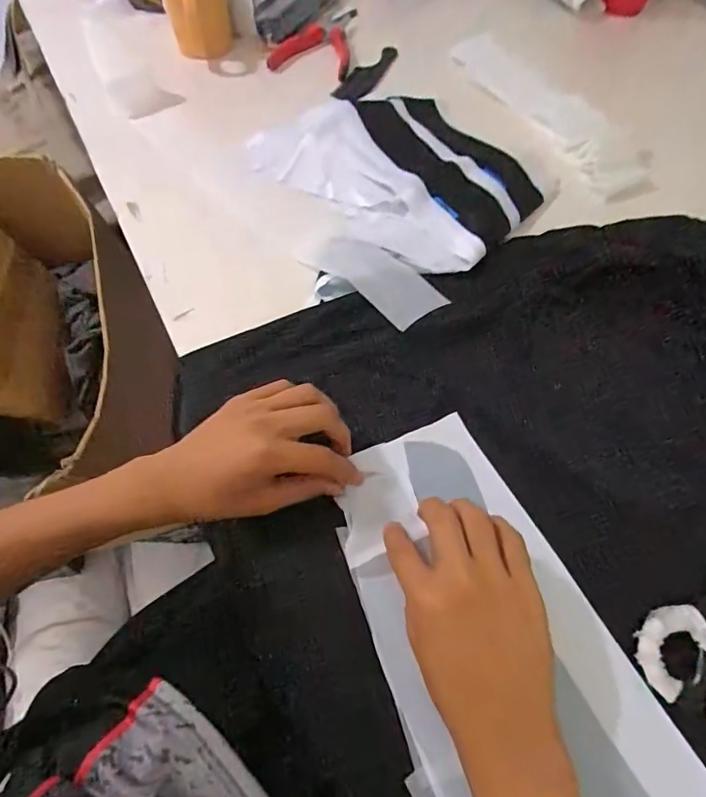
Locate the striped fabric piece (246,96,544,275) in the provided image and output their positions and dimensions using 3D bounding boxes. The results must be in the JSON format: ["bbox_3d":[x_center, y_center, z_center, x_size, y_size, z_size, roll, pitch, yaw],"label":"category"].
[{"bbox_3d":[0.050,-0.250,0.545,0.201,0.019,0.289,-33,65,-17],"label":"striped fabric piece"}]

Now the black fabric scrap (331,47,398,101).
[{"bbox_3d":[0.024,-0.439,0.681,0.048,0.012,0.131,27,64,15],"label":"black fabric scrap"}]

